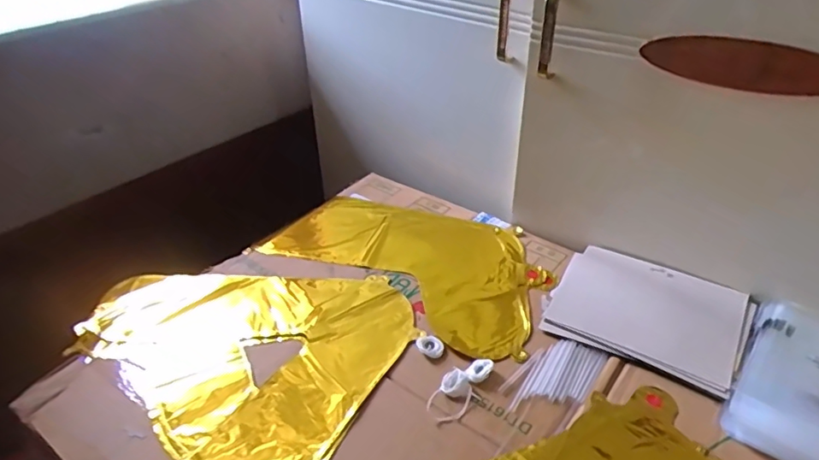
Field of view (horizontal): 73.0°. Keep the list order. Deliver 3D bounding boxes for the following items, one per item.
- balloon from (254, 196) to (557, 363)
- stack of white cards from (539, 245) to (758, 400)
[{"bbox_3d":[-0.002,0.028,0.743,0.389,0.007,0.220,19,42,27],"label":"balloon"},{"bbox_3d":[0.275,0.092,0.644,0.206,0.008,0.170,21,43,29],"label":"stack of white cards"}]

